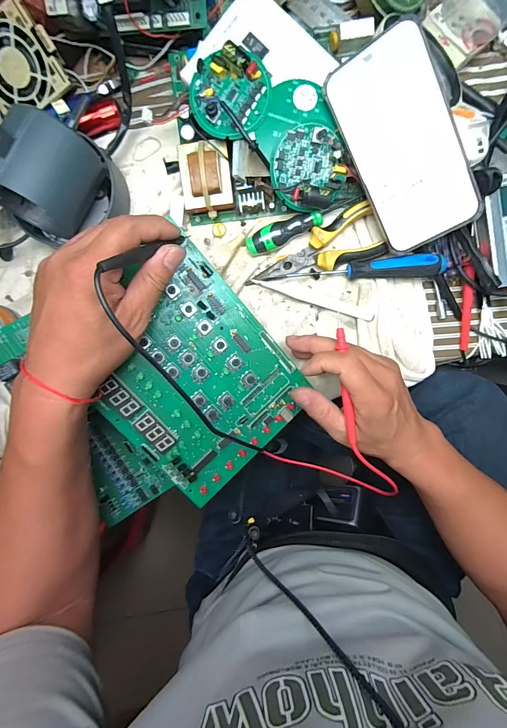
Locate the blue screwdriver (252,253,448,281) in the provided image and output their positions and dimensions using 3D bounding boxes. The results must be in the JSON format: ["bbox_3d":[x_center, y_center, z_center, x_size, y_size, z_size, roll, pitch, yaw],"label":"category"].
[{"bbox_3d":[0.096,-0.093,0.340,0.181,0.026,0.021,-3,95,2],"label":"blue screwdriver"}]

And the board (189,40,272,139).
[{"bbox_3d":[-0.021,-0.233,0.293,0.068,0.018,0.061,13,96,0],"label":"board"}]

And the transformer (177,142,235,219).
[{"bbox_3d":[-0.045,-0.180,0.337,0.048,0.041,0.059,-5,95,2],"label":"transformer"}]

